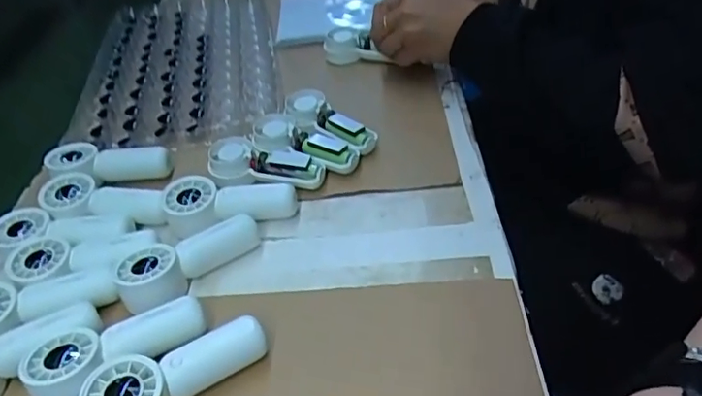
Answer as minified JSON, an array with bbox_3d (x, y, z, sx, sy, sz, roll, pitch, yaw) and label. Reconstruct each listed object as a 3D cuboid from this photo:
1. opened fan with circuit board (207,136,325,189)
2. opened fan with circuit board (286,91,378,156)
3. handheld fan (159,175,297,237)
[{"bbox_3d":[-0.076,-0.033,0.512,0.107,0.029,0.041,4,41,15],"label":"opened fan with circuit board"},{"bbox_3d":[-0.024,-0.074,0.551,0.041,0.026,0.113,-33,45,-26],"label":"opened fan with circuit board"},{"bbox_3d":[-0.103,0.003,0.478,0.109,0.029,0.039,-7,40,2],"label":"handheld fan"}]

